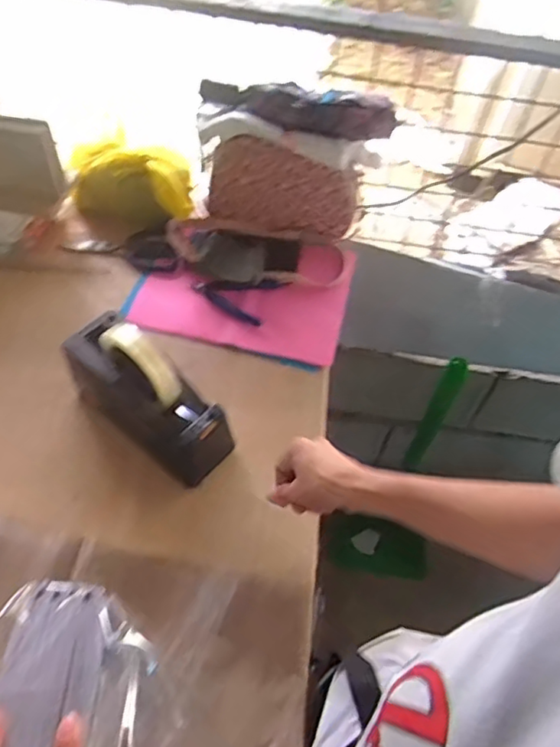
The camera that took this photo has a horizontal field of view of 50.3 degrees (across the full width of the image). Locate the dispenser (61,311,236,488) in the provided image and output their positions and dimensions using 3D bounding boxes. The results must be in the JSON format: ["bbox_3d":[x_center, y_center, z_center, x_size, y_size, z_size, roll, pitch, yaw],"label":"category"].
[{"bbox_3d":[-0.146,0.021,0.653,0.202,0.129,0.079,38,59,20],"label":"dispenser"}]

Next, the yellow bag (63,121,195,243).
[{"bbox_3d":[-0.219,-0.273,0.877,0.174,0.144,0.087,-3,55,-8],"label":"yellow bag"}]

